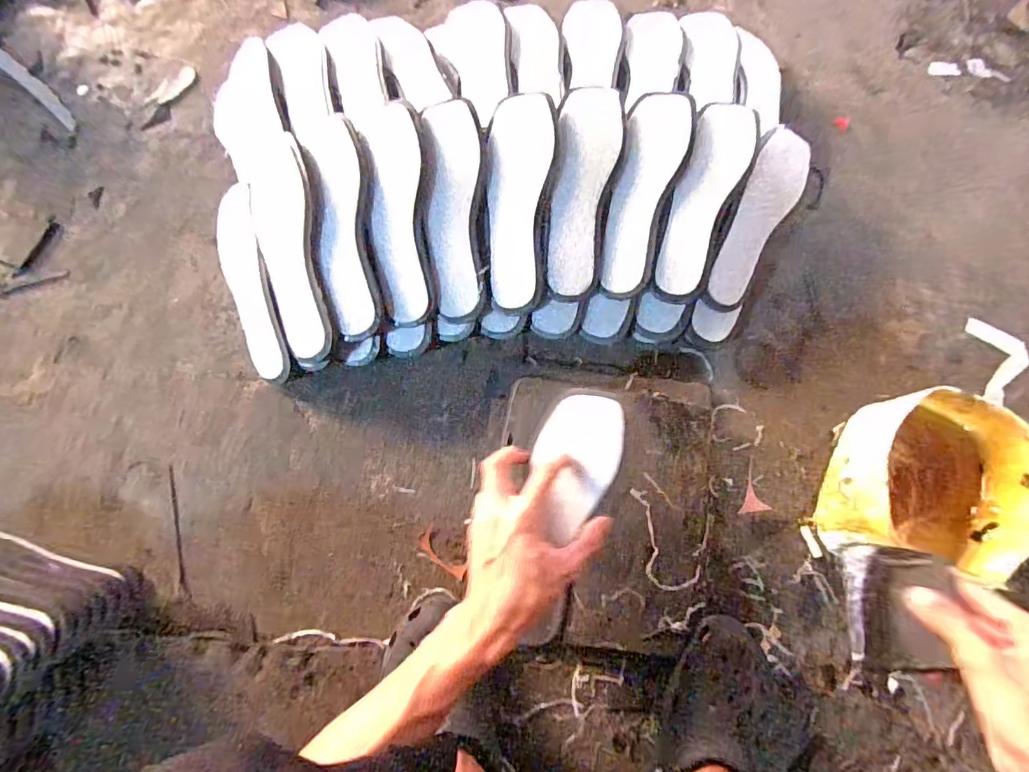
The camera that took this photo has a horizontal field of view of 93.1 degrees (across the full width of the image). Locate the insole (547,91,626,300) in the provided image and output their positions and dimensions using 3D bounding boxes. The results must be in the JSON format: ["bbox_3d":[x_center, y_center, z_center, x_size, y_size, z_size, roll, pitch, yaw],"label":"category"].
[{"bbox_3d":[0.079,-0.228,0.573,0.070,0.019,0.246,9,92,4],"label":"insole"}]

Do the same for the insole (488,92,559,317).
[{"bbox_3d":[0.005,-0.213,0.571,0.072,0.011,0.244,3,94,2],"label":"insole"}]

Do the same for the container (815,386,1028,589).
[{"bbox_3d":[0.426,0.101,0.522,0.147,0.127,0.164,16,76,3],"label":"container"}]

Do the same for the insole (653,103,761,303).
[{"bbox_3d":[0.225,-0.219,0.575,0.070,0.020,0.242,17,88,11],"label":"insole"}]

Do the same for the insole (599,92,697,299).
[{"bbox_3d":[0.156,-0.228,0.579,0.075,0.014,0.246,11,87,13],"label":"insole"}]

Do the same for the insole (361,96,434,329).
[{"bbox_3d":[-0.133,-0.200,0.564,0.062,0.024,0.253,-4,93,1],"label":"insole"}]

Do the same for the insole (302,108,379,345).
[{"bbox_3d":[-0.198,-0.188,0.566,0.061,0.034,0.261,-7,90,0],"label":"insole"}]

